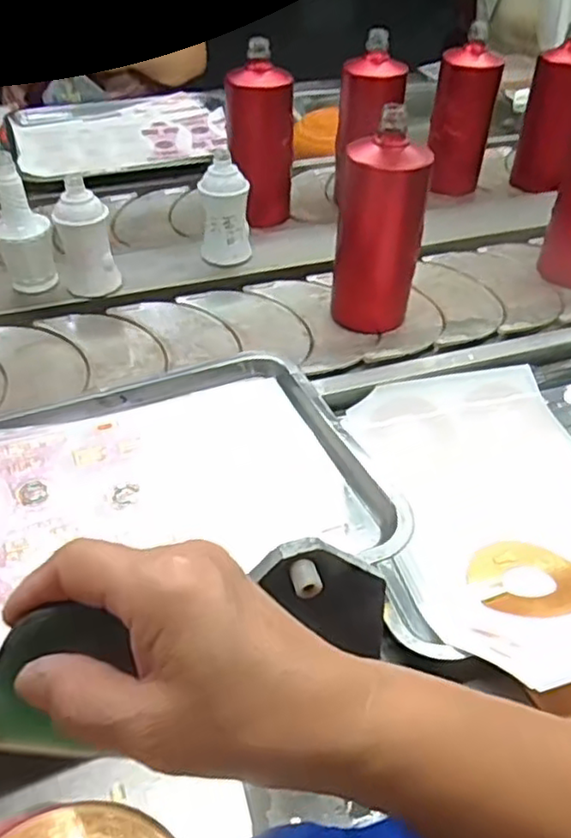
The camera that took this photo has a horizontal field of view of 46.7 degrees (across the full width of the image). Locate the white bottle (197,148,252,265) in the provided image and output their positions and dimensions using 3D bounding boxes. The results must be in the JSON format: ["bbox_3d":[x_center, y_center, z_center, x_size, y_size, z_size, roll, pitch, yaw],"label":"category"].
[{"bbox_3d":[-0.069,-0.230,0.760,0.050,0.125,0.045,29,49,26],"label":"white bottle"}]

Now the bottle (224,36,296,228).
[{"bbox_3d":[-0.031,-0.356,0.851,0.077,0.197,0.066,-13,44,-16],"label":"bottle"}]

